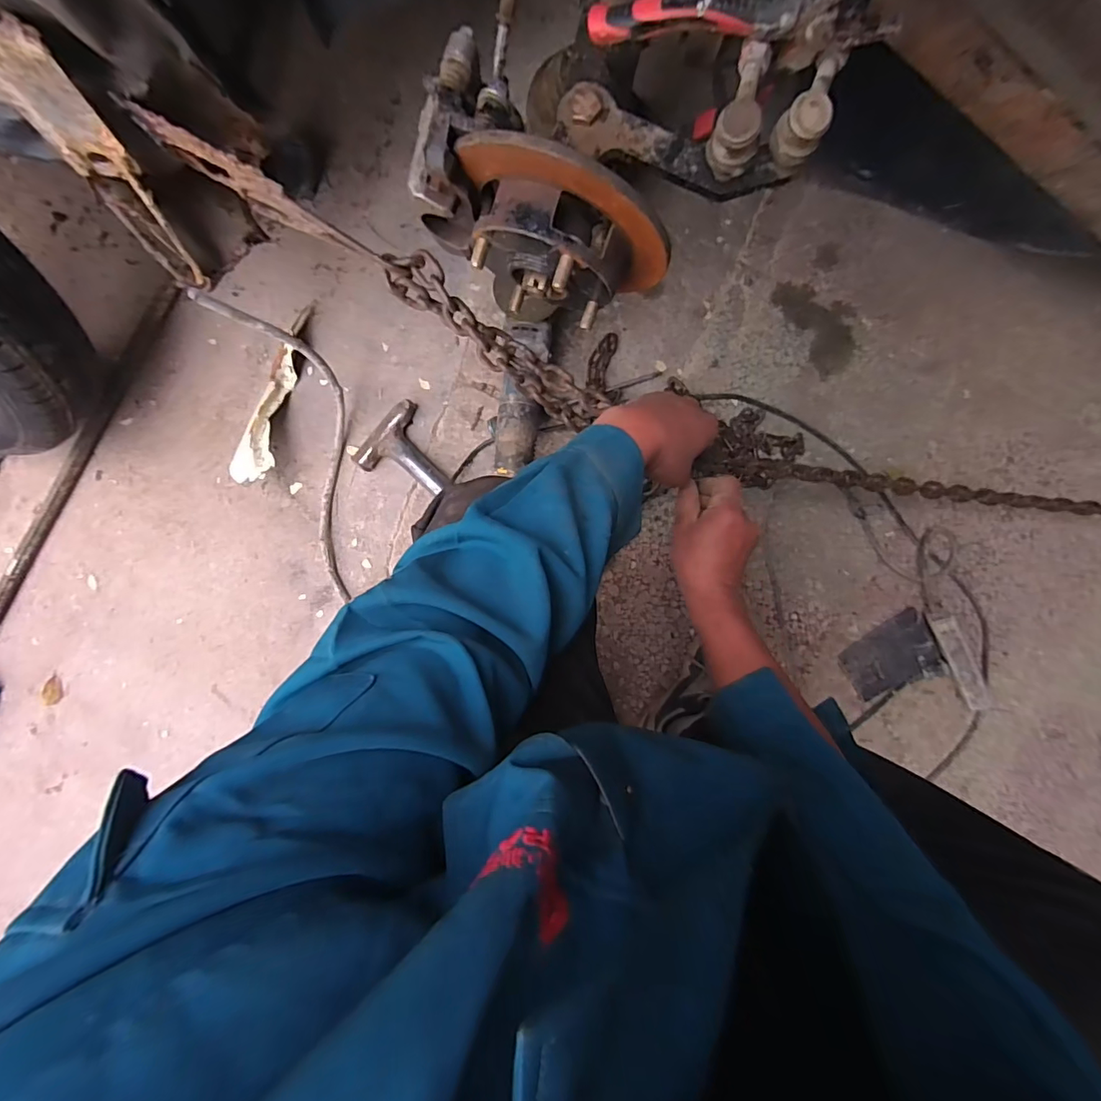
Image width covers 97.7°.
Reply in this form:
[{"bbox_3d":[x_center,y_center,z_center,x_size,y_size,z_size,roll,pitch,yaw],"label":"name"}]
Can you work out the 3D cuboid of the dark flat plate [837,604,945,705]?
[{"bbox_3d":[0.554,0.175,0.782,0.140,0.015,0.115,-30,100,2],"label":"dark flat plate"}]

